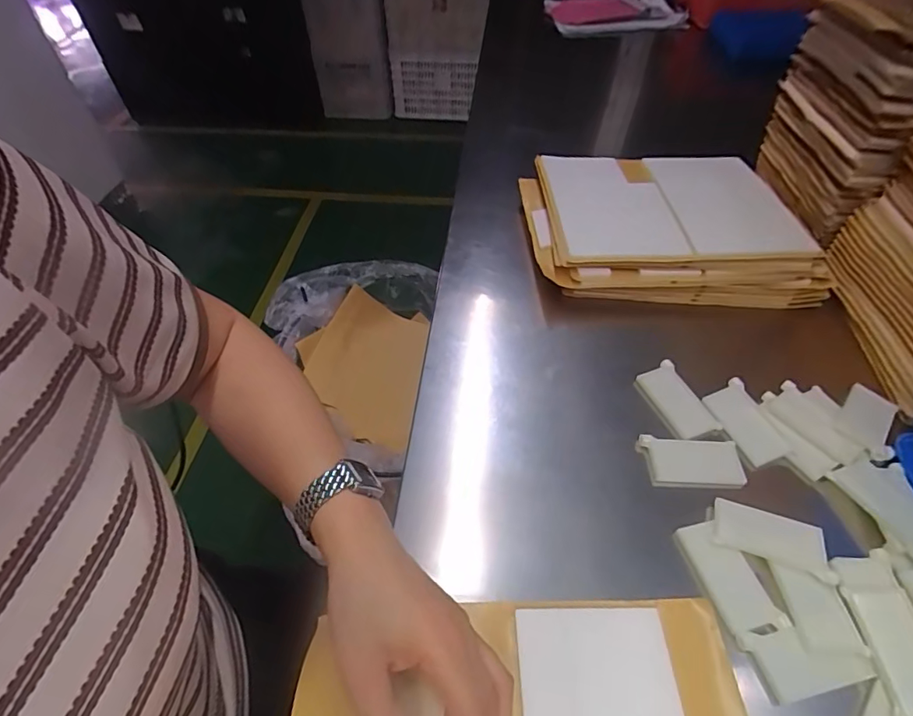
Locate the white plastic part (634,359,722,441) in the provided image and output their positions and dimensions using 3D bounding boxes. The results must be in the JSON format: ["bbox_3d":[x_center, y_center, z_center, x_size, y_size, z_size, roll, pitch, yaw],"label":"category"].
[{"bbox_3d":[0.199,0.038,0.446,0.039,0.008,0.075,-19,51,-11],"label":"white plastic part"}]

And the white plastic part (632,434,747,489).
[{"bbox_3d":[0.195,0.086,0.409,0.079,0.008,0.040,1,50,5],"label":"white plastic part"}]

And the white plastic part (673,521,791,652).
[{"bbox_3d":[0.191,0.154,0.348,0.040,0.004,0.077,-18,51,-11],"label":"white plastic part"}]

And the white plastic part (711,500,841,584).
[{"bbox_3d":[0.231,0.131,0.362,0.076,0.005,0.038,17,53,18],"label":"white plastic part"}]

